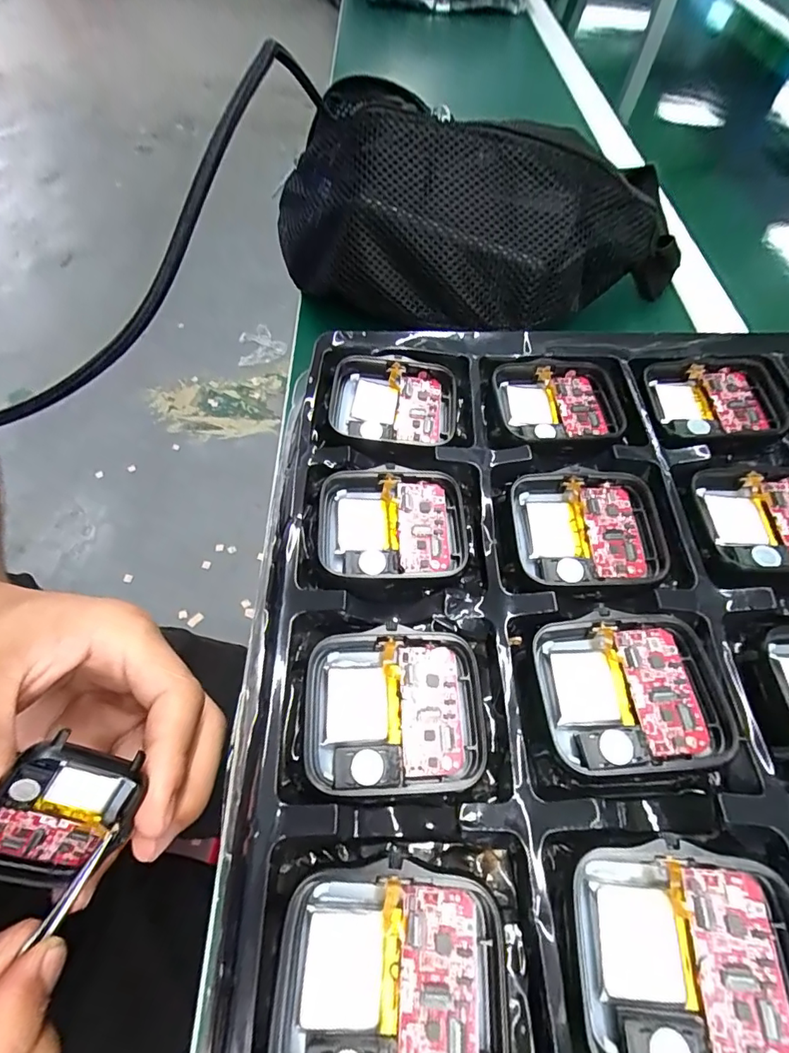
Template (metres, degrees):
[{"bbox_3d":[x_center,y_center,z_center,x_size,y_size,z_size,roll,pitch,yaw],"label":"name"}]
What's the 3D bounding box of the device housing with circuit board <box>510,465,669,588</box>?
[{"bbox_3d":[0.058,0.001,0.146,0.042,0.009,0.037,3,57,-3],"label":"device housing with circuit board"}]

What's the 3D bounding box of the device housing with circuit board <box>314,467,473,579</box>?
[{"bbox_3d":[0.000,-0.001,0.146,0.044,0.008,0.036,0,57,-5],"label":"device housing with circuit board"}]

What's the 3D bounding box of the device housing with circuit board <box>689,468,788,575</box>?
[{"bbox_3d":[0.116,-0.002,0.147,0.045,0.009,0.037,5,57,-2],"label":"device housing with circuit board"}]

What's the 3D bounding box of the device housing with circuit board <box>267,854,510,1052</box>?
[{"bbox_3d":[-0.001,0.087,0.093,0.042,0.009,0.036,5,57,-2],"label":"device housing with circuit board"}]

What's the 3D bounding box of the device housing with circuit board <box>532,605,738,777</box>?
[{"bbox_3d":[0.059,0.041,0.122,0.044,0.008,0.037,2,57,-4],"label":"device housing with circuit board"}]

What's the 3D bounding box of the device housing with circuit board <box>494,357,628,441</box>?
[{"bbox_3d":[0.058,-0.045,0.176,0.043,0.009,0.035,0,58,-5],"label":"device housing with circuit board"}]

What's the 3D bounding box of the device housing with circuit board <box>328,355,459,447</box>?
[{"bbox_3d":[-0.001,-0.043,0.173,0.044,0.013,0.033,8,57,0],"label":"device housing with circuit board"}]

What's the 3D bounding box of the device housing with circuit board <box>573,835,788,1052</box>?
[{"bbox_3d":[0.058,0.084,0.094,0.041,0.013,0.037,8,57,0],"label":"device housing with circuit board"}]

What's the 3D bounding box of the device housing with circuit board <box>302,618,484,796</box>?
[{"bbox_3d":[0.000,0.044,0.120,0.043,0.008,0.037,1,57,-5],"label":"device housing with circuit board"}]

